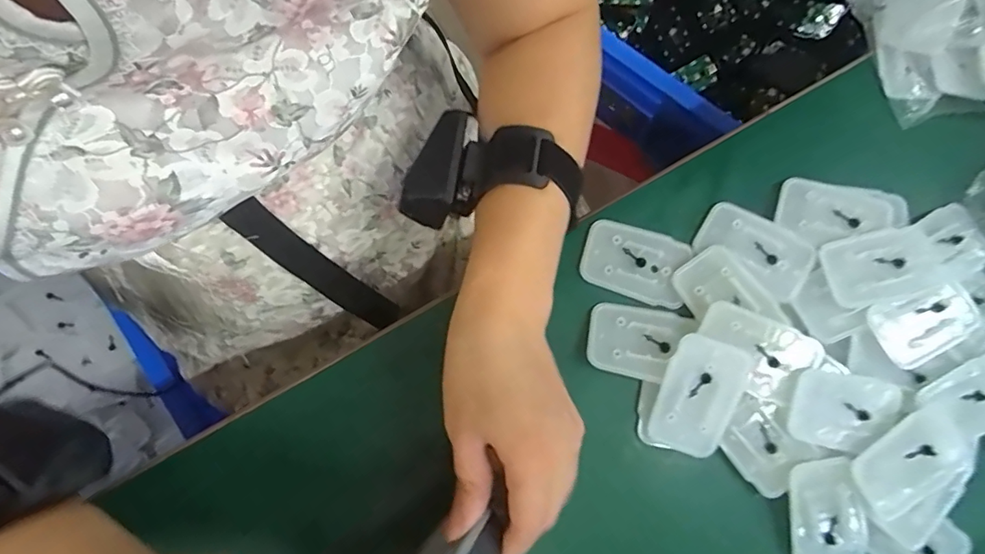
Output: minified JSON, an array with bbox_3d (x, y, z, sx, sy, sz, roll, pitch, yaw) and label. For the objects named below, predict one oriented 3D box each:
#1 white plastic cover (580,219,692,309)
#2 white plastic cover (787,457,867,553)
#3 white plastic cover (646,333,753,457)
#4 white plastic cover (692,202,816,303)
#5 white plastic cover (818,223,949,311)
[{"bbox_3d":[0.091,-0.010,0.318,0.064,0.004,0.045,17,81,0],"label":"white plastic cover"},{"bbox_3d":[0.192,0.140,0.287,0.040,0.011,0.066,-9,82,-4],"label":"white plastic cover"},{"bbox_3d":[0.122,0.070,0.294,0.045,0.004,0.068,20,97,-2],"label":"white plastic cover"},{"bbox_3d":[0.166,-0.018,0.316,0.067,0.006,0.042,35,82,6],"label":"white plastic cover"},{"bbox_3d":[0.242,-0.008,0.308,0.071,0.010,0.043,-15,82,-5],"label":"white plastic cover"}]

